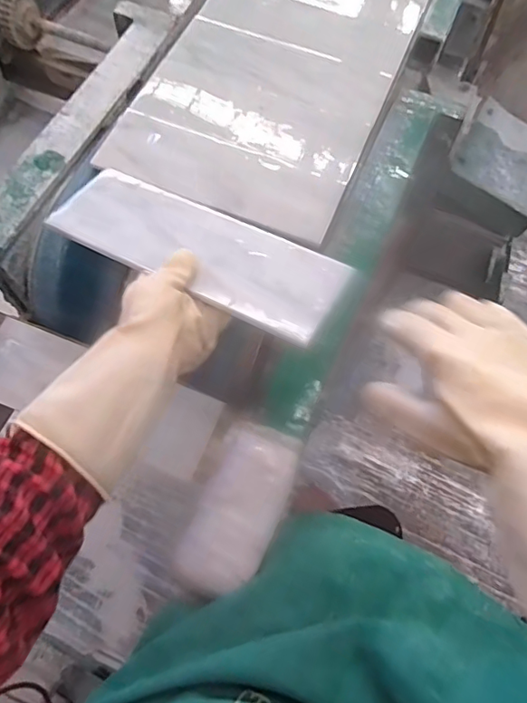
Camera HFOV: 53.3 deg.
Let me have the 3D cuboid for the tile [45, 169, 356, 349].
[{"bbox_3d":[-0.064,-0.101,0.518,0.288,0.017,0.092,25,68,12],"label":"tile"}]

